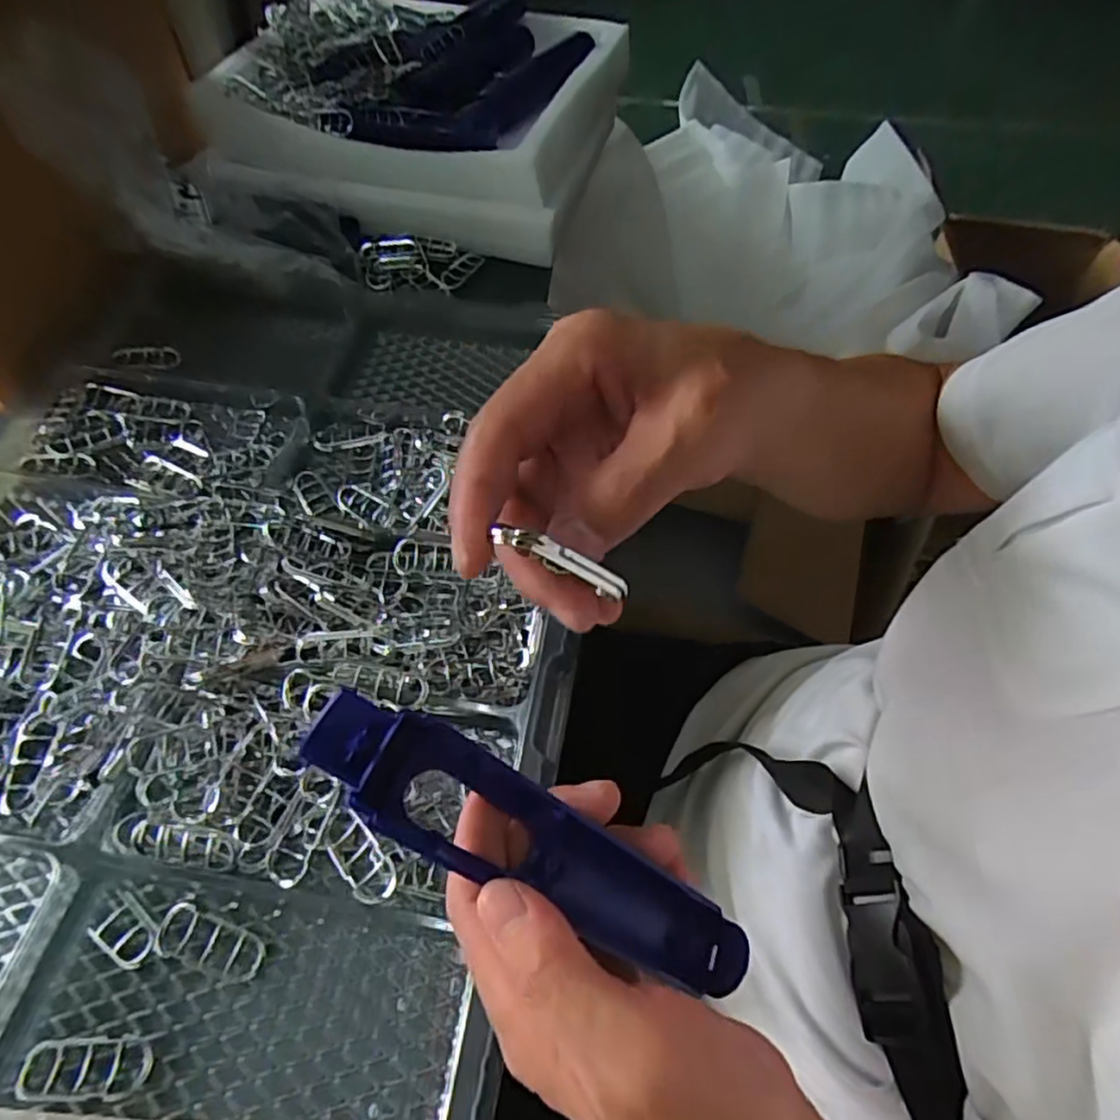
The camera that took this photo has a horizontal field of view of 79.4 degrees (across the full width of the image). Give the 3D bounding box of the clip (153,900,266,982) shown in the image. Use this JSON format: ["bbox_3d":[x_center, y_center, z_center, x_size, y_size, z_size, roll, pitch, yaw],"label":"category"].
[{"bbox_3d":[-0.164,0.179,0.317,0.051,0.009,0.023,14,58,7],"label":"clip"}]

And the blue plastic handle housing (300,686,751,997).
[{"bbox_3d":[-0.007,0.101,0.236,0.174,0.019,0.038,36,59,-14],"label":"blue plastic handle housing"}]

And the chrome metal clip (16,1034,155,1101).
[{"bbox_3d":[-0.202,0.217,0.287,0.055,0.010,0.022,-1,57,-2],"label":"chrome metal clip"}]

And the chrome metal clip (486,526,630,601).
[{"bbox_3d":[0.003,0.001,0.203,0.047,0.008,0.004,26,51,-29],"label":"chrome metal clip"}]

